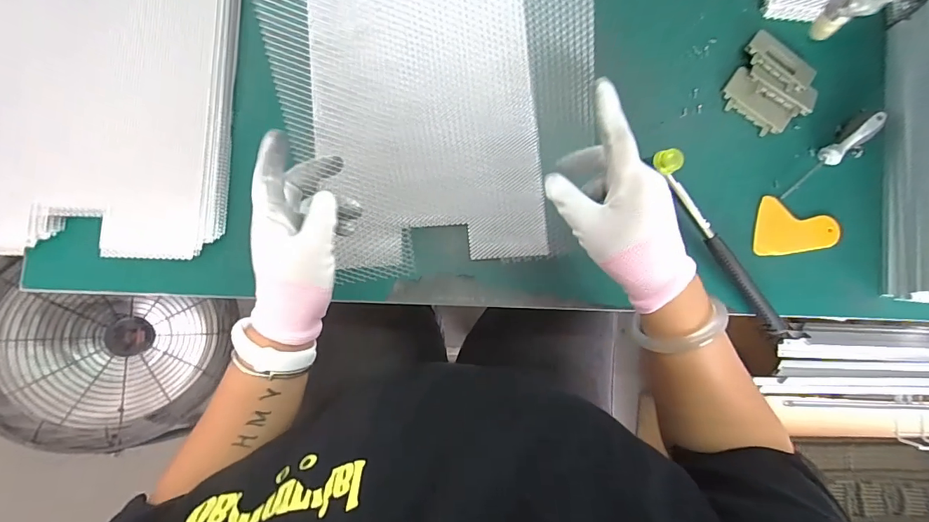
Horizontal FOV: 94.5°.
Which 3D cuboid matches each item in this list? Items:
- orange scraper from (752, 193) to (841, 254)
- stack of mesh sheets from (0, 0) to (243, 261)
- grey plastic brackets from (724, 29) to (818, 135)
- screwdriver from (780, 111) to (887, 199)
[{"bbox_3d":[0.400,-0.034,0.513,0.102,0.009,0.069,11,83,-2],"label":"orange scraper"},{"bbox_3d":[-0.391,-0.178,0.472,0.268,0.047,0.354,4,83,-3],"label":"stack of mesh sheets"},{"bbox_3d":[0.374,-0.214,0.520,0.099,0.016,0.107,39,83,2],"label":"grey plastic brackets"},{"bbox_3d":[0.439,-0.127,0.511,0.153,0.028,0.020,-36,87,-6],"label":"screwdriver"}]

